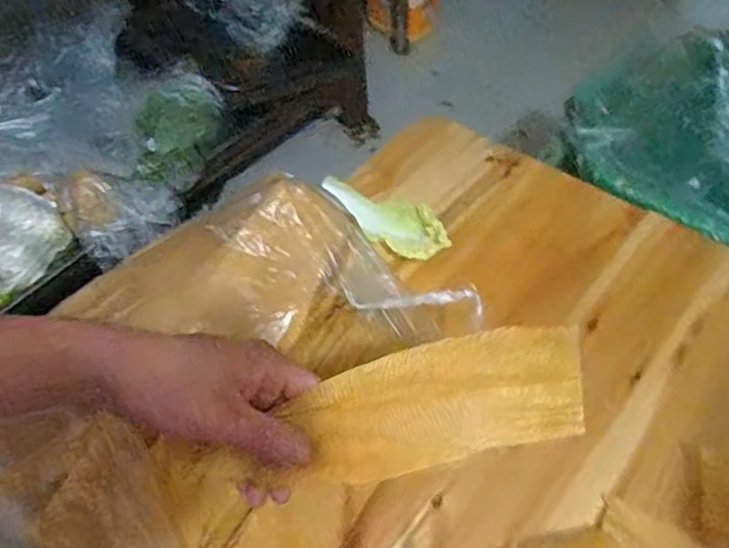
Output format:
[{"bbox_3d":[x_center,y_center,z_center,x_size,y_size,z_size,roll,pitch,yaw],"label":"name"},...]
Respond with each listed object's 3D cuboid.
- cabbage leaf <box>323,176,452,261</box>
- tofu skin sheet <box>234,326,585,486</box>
[{"bbox_3d":[0.024,-0.068,0.791,0.176,0.034,0.068,31,60,23],"label":"cabbage leaf"},{"bbox_3d":[0.038,0.080,0.381,0.180,0.009,0.071,-18,73,13],"label":"tofu skin sheet"}]

